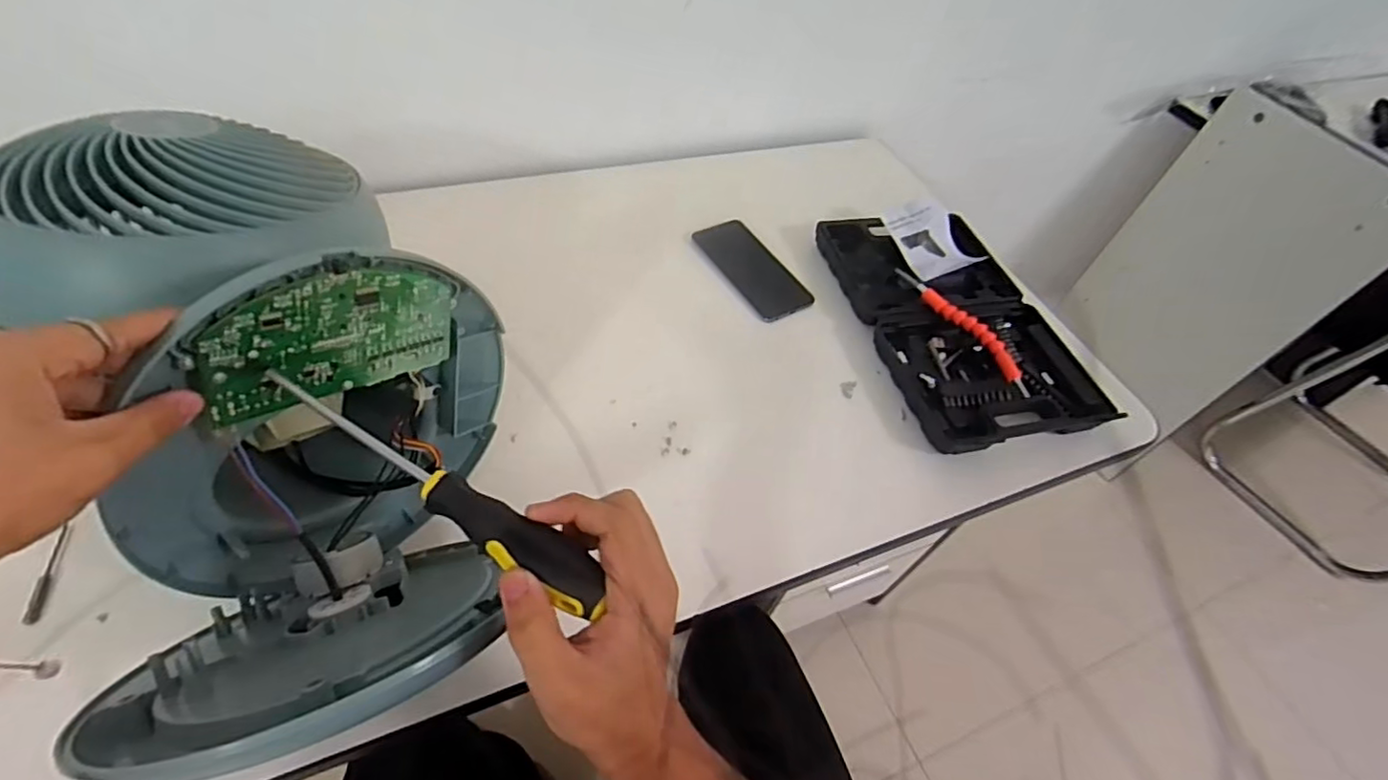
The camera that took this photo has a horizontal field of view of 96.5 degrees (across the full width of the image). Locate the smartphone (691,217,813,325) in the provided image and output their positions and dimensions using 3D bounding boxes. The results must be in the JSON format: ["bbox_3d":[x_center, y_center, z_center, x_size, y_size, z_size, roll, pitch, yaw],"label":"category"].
[{"bbox_3d":[0.069,-0.147,0.747,0.073,0.006,0.166,-23,59,-25],"label":"smartphone"}]

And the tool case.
[{"bbox_3d":[0.297,-0.089,0.703,0.203,0.037,0.332,-9,54,-17],"label":"tool case"}]

